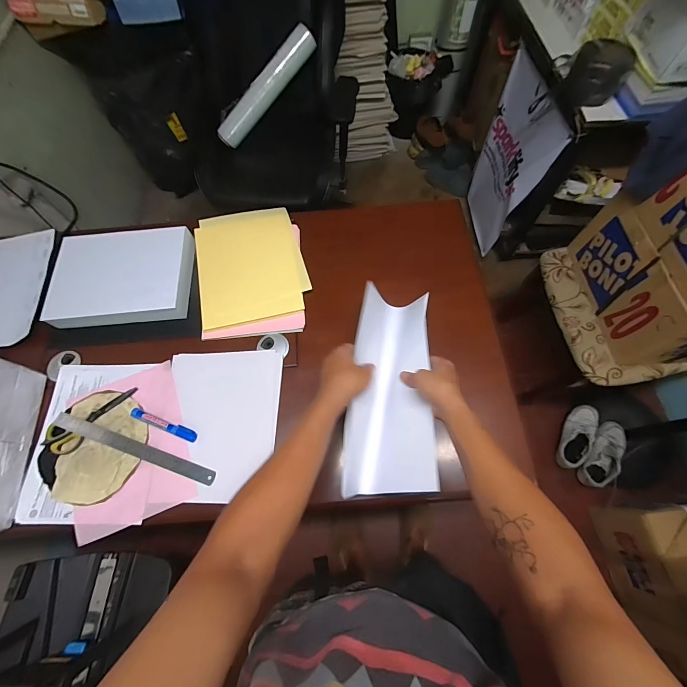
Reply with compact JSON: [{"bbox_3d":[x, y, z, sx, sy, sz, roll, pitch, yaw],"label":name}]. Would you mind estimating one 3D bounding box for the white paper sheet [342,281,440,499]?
[{"bbox_3d":[0.085,0.068,0.566,0.126,0.098,0.350,7,61,4],"label":"white paper sheet"}]

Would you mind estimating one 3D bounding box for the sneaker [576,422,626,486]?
[{"bbox_3d":[0.966,0.412,1.215,0.101,0.093,0.252,24,89,11],"label":"sneaker"}]

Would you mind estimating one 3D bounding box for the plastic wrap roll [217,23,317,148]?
[{"bbox_3d":[-0.313,-1.000,1.291,0.504,0.072,0.093,-41,69,16],"label":"plastic wrap roll"}]

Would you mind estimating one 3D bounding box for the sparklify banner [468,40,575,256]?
[{"bbox_3d":[0.696,-0.802,1.437,0.053,0.617,0.557,0,65,-5],"label":"sparklify banner"}]

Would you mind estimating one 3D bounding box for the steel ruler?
[{"bbox_3d":[-0.389,0.193,0.607,0.330,0.009,0.025,18,69,6],"label":"steel ruler"}]

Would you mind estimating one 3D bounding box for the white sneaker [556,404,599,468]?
[{"bbox_3d":[0.897,0.355,1.251,0.084,0.076,0.255,24,83,11],"label":"white sneaker"}]

